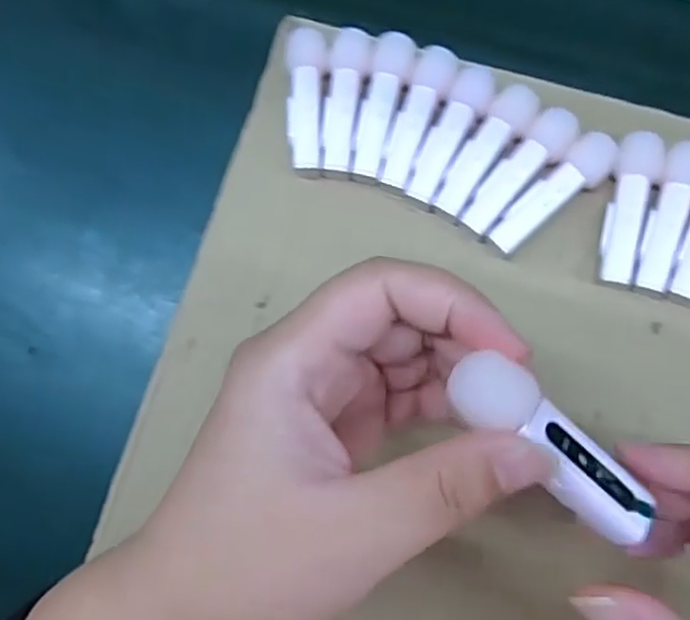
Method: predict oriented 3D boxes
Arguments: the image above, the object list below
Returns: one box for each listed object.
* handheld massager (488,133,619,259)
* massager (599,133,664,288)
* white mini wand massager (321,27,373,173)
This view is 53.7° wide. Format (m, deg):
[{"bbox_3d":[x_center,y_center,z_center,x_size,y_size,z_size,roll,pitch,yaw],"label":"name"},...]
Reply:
[{"bbox_3d":[0.088,-0.047,0.288,0.018,0.015,0.063,44,90,8],"label":"handheld massager"},{"bbox_3d":[0.117,-0.041,0.284,0.018,0.015,0.063,11,85,7],"label":"massager"},{"bbox_3d":[0.001,-0.090,0.299,0.017,0.011,0.062,5,85,6],"label":"white mini wand massager"}]

